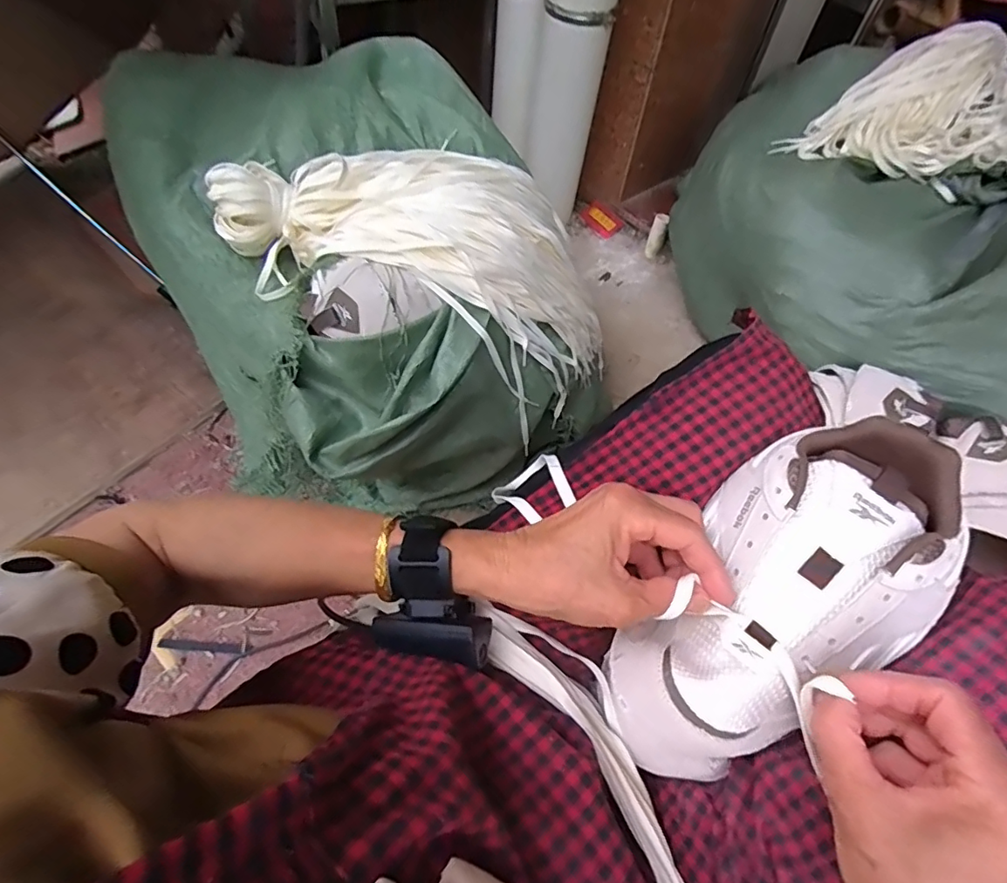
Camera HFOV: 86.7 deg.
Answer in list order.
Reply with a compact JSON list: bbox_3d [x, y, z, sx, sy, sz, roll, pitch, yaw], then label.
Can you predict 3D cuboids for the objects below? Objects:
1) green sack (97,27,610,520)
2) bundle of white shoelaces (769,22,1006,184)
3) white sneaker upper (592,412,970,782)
[{"bbox_3d":[-0.143,-0.184,0.739,0.499,0.378,0.474,39,63,19],"label":"green sack"},{"bbox_3d":[0.586,-0.439,0.699,0.379,0.104,0.213,15,58,6],"label":"bundle of white shoelaces"},{"bbox_3d":[0.167,0.091,0.321,0.120,0.057,0.256,43,88,21],"label":"white sneaker upper"}]

